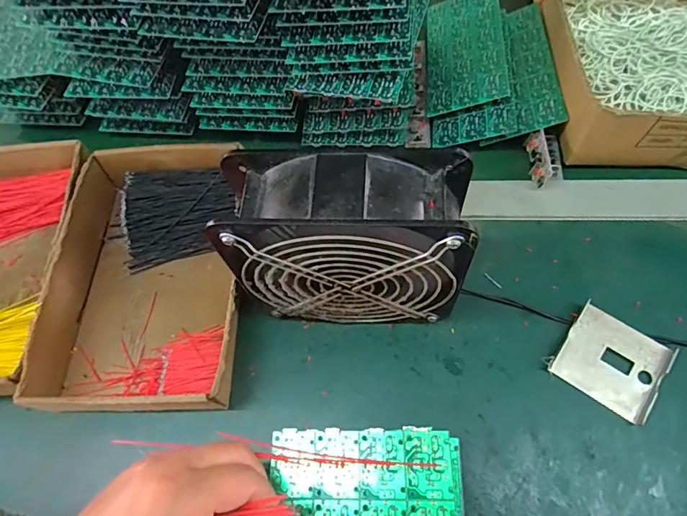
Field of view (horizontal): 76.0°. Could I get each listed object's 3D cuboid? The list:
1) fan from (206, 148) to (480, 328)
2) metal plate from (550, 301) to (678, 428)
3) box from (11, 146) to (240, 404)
[{"bbox_3d":[0.005,-0.002,0.305,0.144,0.151,0.059,4,64,7],"label":"fan"},{"bbox_3d":[0.199,0.075,0.326,0.068,0.012,0.064,30,69,19],"label":"metal plate"},{"bbox_3d":[-0.161,0.005,0.376,0.149,0.044,0.240,-4,63,3],"label":"box"}]

